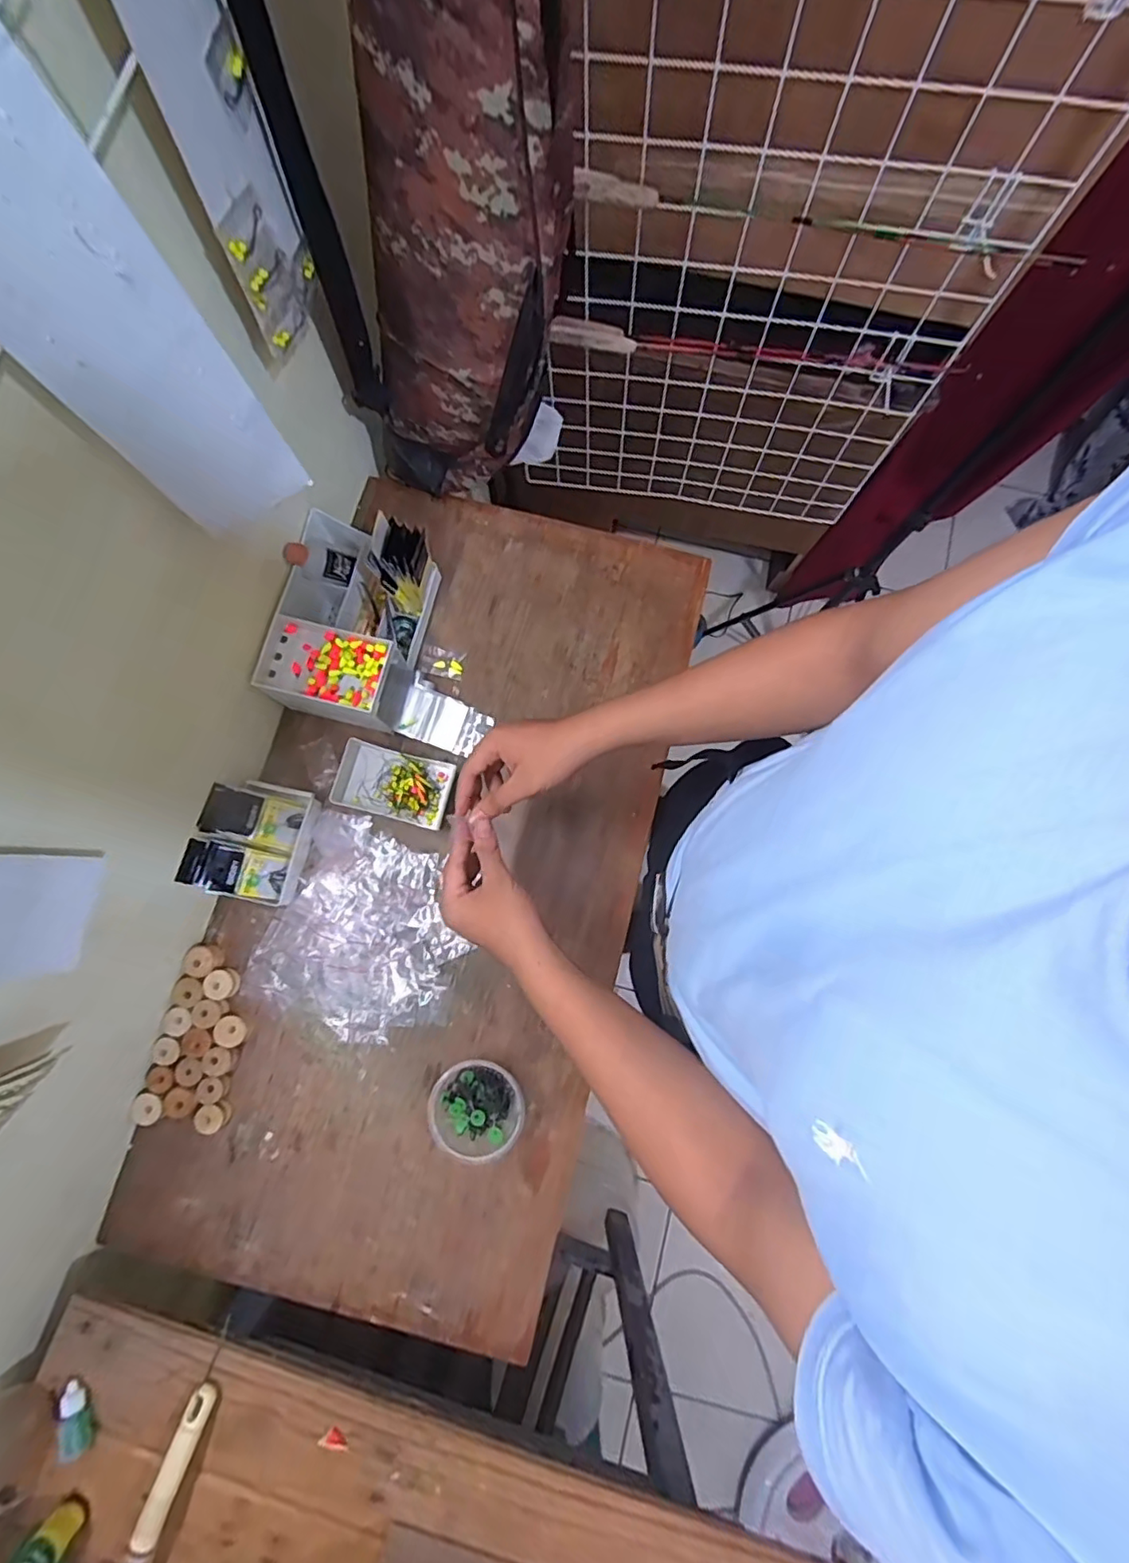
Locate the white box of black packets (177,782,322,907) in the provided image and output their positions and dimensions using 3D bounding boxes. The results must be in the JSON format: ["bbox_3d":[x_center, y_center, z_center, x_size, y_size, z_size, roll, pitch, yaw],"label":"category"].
[{"bbox_3d":[-0.364,0.070,0.698,0.098,0.076,0.139,15,80,2],"label":"white box of black packets"}]

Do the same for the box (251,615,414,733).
[{"bbox_3d":[-0.278,-0.128,0.725,0.150,0.088,0.087,13,80,1],"label":"box"}]

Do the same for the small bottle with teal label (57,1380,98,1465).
[{"bbox_3d":[-0.457,0.593,0.551,0.022,0.023,0.056,-26,68,-6],"label":"small bottle with teal label"}]

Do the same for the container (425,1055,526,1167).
[{"bbox_3d":[-0.097,0.364,0.669,0.102,0.059,0.093,0,80,-1],"label":"container"}]

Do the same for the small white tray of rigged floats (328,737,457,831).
[{"bbox_3d":[-0.213,0.003,0.737,0.136,0.032,0.082,14,80,1],"label":"small white tray of rigged floats"}]

